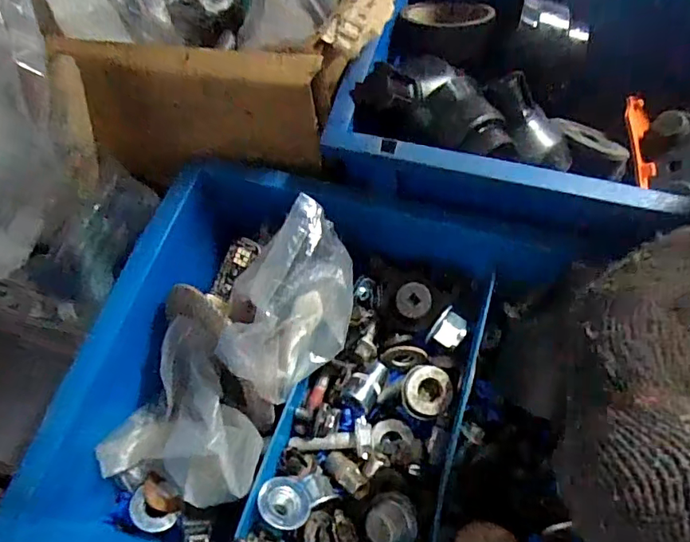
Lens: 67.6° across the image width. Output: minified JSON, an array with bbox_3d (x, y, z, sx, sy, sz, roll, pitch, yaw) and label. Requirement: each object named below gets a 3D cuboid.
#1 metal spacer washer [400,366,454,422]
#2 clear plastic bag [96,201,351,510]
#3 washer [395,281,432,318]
[{"bbox_3d":[0.042,0.061,0.261,0.025,0.008,0.025,-1,66,3],"label":"metal spacer washer"},{"bbox_3d":[-0.050,0.046,0.241,0.070,0.038,0.161,40,97,19],"label":"clear plastic bag"},{"bbox_3d":[0.036,0.015,0.269,0.018,0.004,0.018,0,86,6],"label":"washer"}]

